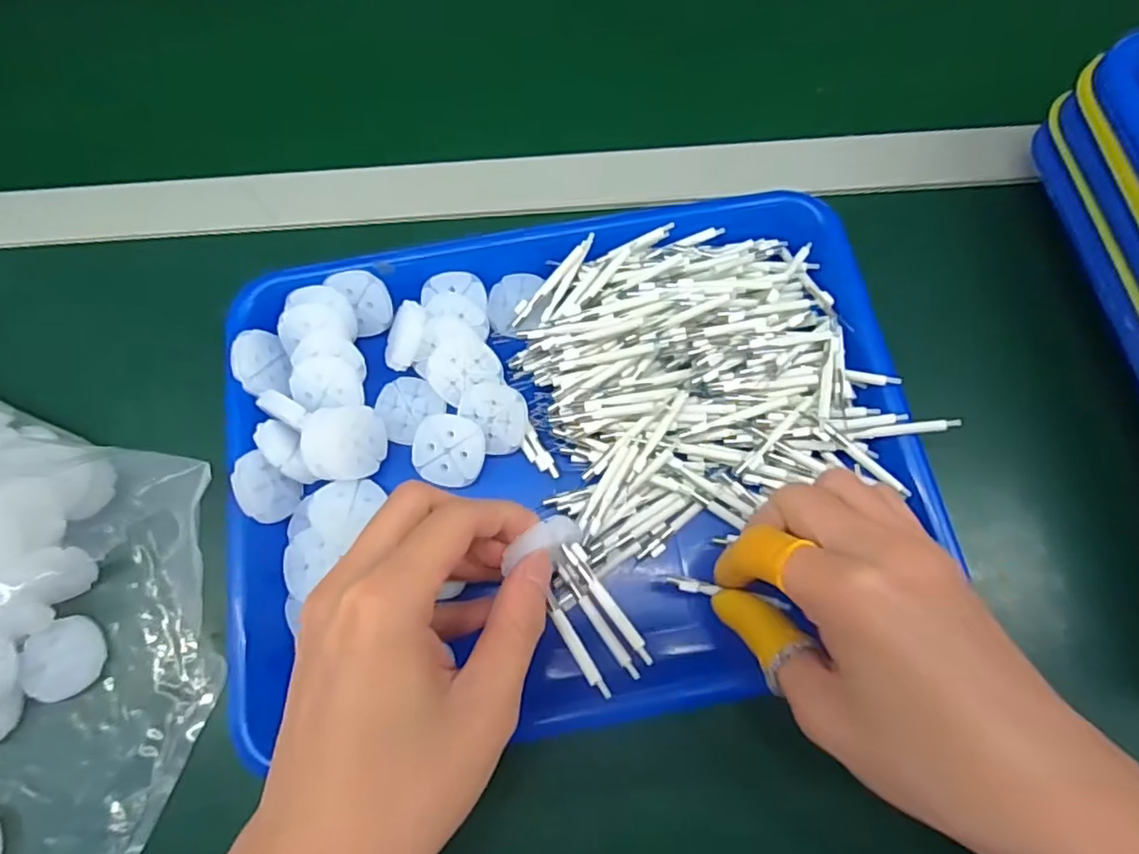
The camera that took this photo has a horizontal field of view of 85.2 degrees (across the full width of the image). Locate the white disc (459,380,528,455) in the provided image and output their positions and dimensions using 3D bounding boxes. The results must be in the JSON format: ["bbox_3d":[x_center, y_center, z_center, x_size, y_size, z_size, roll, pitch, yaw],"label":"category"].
[{"bbox_3d":[-0.038,-0.005,0.314,0.033,0.010,0.036,-2,96,0],"label":"white disc"}]

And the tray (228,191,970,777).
[{"bbox_3d":[0.002,0.010,0.305,0.320,0.036,0.245,-8,73,-2],"label":"tray"}]

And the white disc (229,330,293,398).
[{"bbox_3d":[-0.156,-0.032,0.313,0.008,0.028,0.033,-23,93,37],"label":"white disc"}]

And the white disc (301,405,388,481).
[{"bbox_3d":[-0.107,0.008,0.298,0.039,0.007,0.035,-4,88,-35],"label":"white disc"}]

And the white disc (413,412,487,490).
[{"bbox_3d":[-0.060,0.012,0.306,0.035,0.005,0.035,-2,96,0],"label":"white disc"}]

